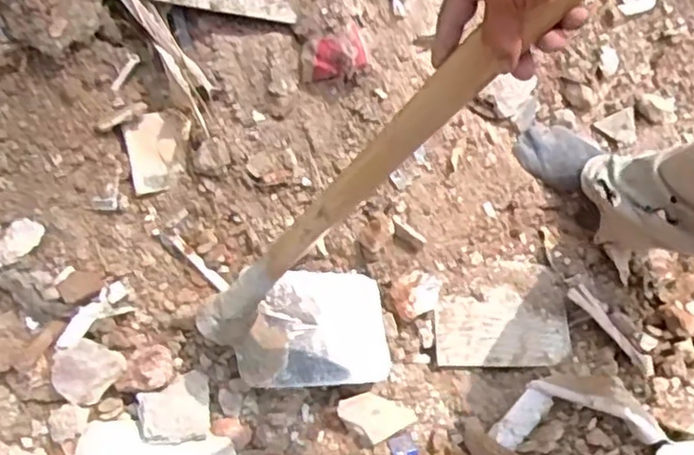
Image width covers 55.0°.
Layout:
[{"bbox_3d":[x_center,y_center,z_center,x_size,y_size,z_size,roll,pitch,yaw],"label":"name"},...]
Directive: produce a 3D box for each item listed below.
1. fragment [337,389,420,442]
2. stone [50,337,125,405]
[{"bbox_3d":[0.042,0.256,0.922,0.091,0.008,0.070,-22,71,-24],"label":"fragment"},{"bbox_3d":[-0.329,0.182,0.835,0.076,0.078,0.019,-53,41,0],"label":"stone"}]

